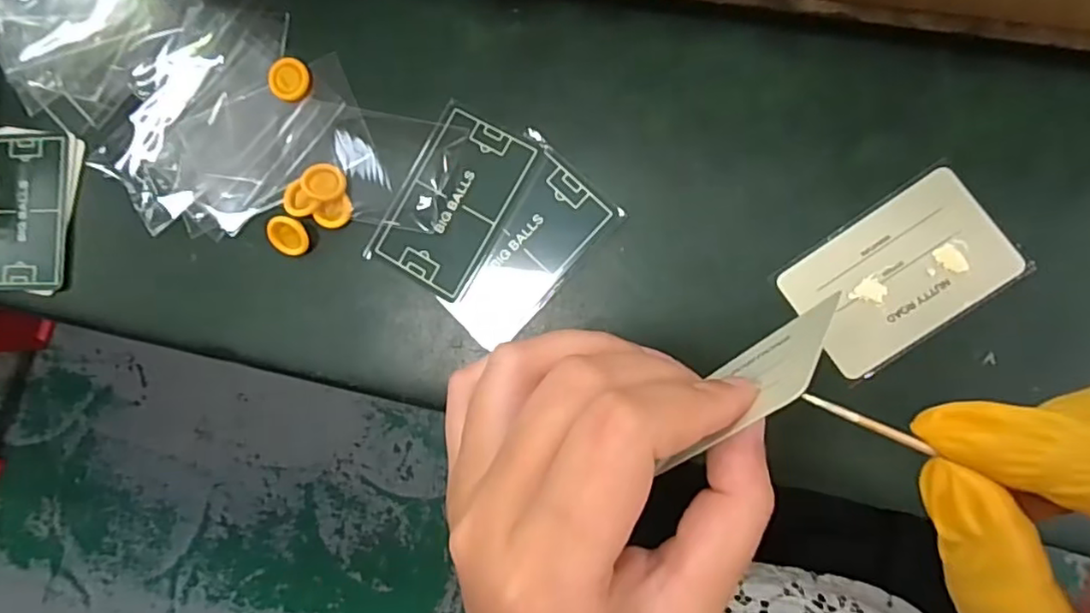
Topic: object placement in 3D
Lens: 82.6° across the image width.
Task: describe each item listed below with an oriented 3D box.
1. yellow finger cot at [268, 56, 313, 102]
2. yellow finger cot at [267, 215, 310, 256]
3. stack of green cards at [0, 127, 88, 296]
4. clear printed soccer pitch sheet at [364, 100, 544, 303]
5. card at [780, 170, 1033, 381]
[{"bbox_3d":[-0.128,-0.114,0.311,0.022,0.005,0.021,0,87,10],"label":"yellow finger cot"},{"bbox_3d":[-0.126,-0.035,0.304,0.020,0.006,0.019,12,114,-8],"label":"yellow finger cot"},{"bbox_3d":[-0.280,-0.052,0.333,0.061,0.006,0.086,10,89,10],"label":"stack of green cards"},{"bbox_3d":[-0.043,-0.050,0.294,0.053,0.004,0.083,30,91,10],"label":"clear printed soccer pitch sheet"},{"bbox_3d":[0.150,-0.014,0.263,0.084,0.004,0.054,-35,82,6],"label":"card"}]

